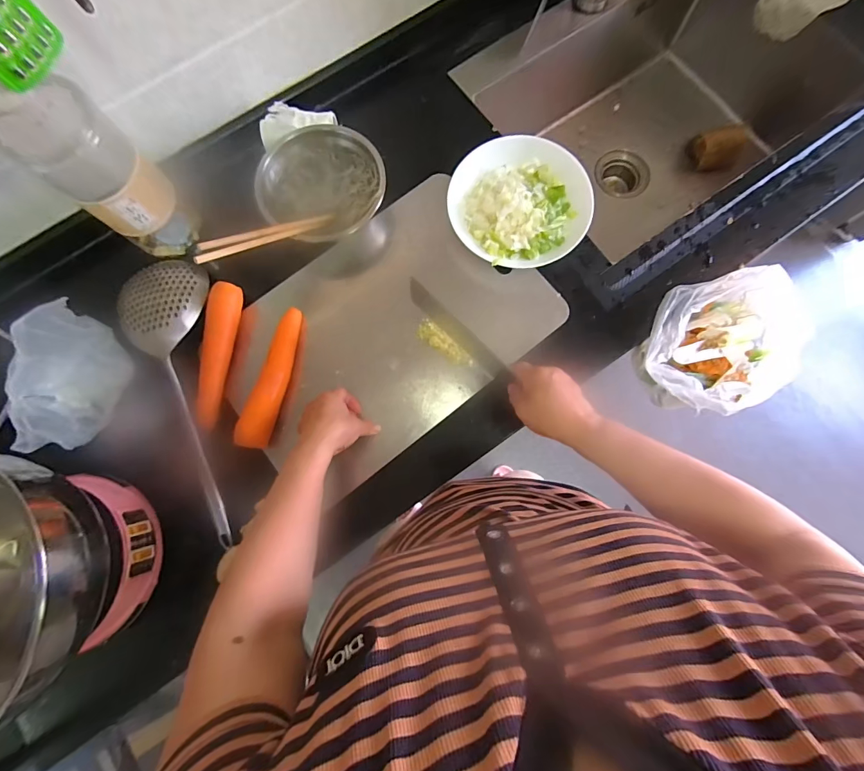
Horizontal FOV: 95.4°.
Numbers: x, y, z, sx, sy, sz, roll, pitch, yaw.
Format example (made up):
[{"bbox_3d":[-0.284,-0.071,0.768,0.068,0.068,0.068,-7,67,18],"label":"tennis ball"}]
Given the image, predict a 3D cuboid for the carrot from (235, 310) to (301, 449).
[{"bbox_3d":[-0.204,-0.011,0.515,0.035,0.053,0.186,15,79,3],"label":"carrot"}]

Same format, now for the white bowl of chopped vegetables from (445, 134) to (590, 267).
[{"bbox_3d":[0.119,-0.259,0.554,0.182,0.049,0.192,0,78,0],"label":"white bowl of chopped vegetables"}]

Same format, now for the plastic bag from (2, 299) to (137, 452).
[{"bbox_3d":[-0.458,-0.011,0.501,0.068,0.096,0.174,-7,79,-2],"label":"plastic bag"}]

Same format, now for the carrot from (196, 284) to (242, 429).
[{"bbox_3d":[-0.286,-0.040,0.528,0.033,0.044,0.192,4,78,1],"label":"carrot"}]

